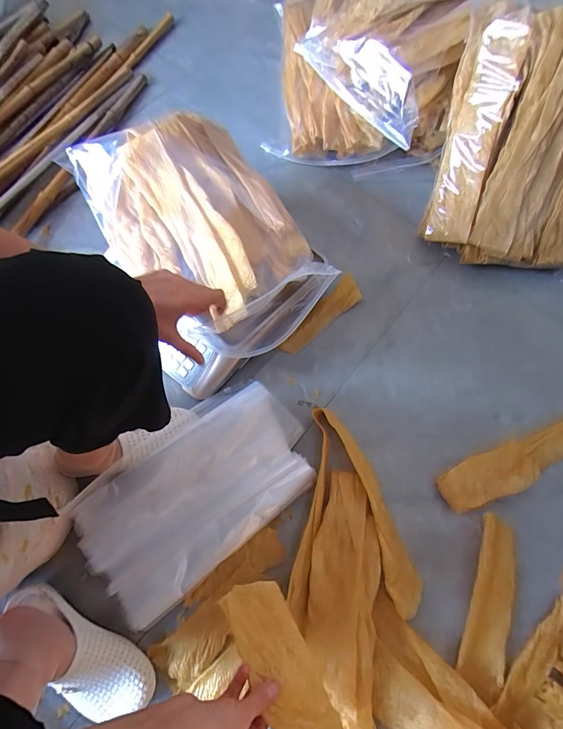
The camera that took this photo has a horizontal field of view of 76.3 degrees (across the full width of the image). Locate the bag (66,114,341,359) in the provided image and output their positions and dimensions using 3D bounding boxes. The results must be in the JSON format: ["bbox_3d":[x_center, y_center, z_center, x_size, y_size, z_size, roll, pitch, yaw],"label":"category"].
[{"bbox_3d":[-0.130,-0.221,0.588,0.264,0.104,0.424,-30,75,-10],"label":"bag"}]

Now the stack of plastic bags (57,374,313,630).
[{"bbox_3d":[-0.128,0.208,0.582,0.369,0.036,0.222,-39,89,-12],"label":"stack of plastic bags"}]

